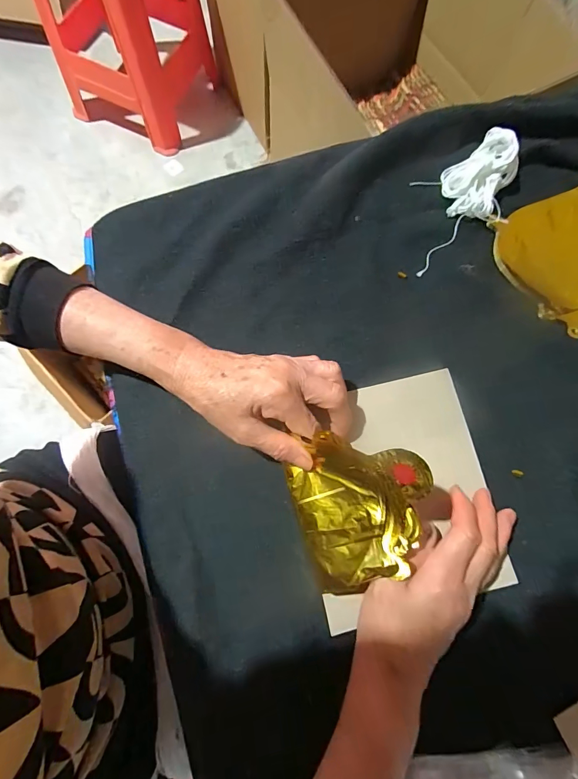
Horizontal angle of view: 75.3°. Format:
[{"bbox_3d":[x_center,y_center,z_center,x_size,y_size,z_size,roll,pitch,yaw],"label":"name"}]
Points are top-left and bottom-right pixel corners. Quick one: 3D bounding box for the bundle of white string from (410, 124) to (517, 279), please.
[{"bbox_3d":[0.172,-0.196,0.378,0.148,0.037,0.086,-32,80,-8],"label":"bundle of white string"}]

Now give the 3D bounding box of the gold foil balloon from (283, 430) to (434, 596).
[{"bbox_3d":[0.042,0.094,0.284,0.113,0.053,0.117,10,86,37],"label":"gold foil balloon"}]

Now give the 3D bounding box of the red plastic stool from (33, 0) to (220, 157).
[{"bbox_3d":[-0.461,-1.042,1.033,0.349,0.478,0.374,28,77,3],"label":"red plastic stool"}]

